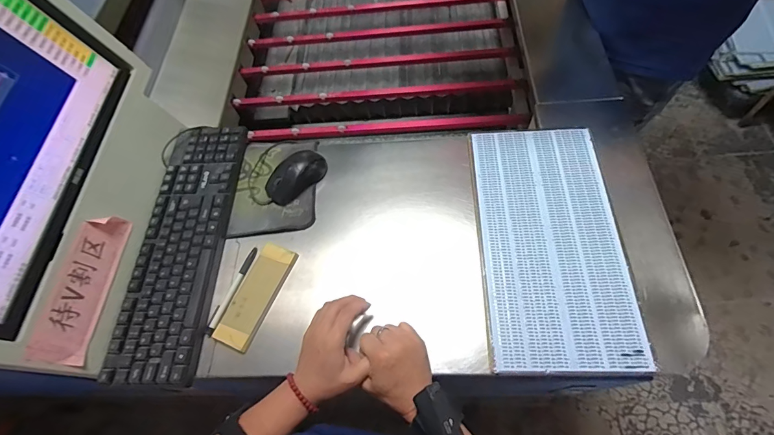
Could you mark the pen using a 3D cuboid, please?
[{"bbox_3d":[-0.227,0.108,0.583,0.013,0.007,0.137,16,65,14],"label":"pen"}]

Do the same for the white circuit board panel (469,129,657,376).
[{"bbox_3d":[0.231,0.025,0.570,0.189,0.014,0.372,-1,62,4],"label":"white circuit board panel"}]

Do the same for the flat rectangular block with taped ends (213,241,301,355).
[{"bbox_3d":[-0.191,0.111,0.572,0.057,0.010,0.151,18,65,15],"label":"flat rectangular block with taped ends"}]

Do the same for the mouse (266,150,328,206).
[{"bbox_3d":[-0.153,-0.072,0.658,0.060,0.037,0.111,36,71,22],"label":"mouse"}]

